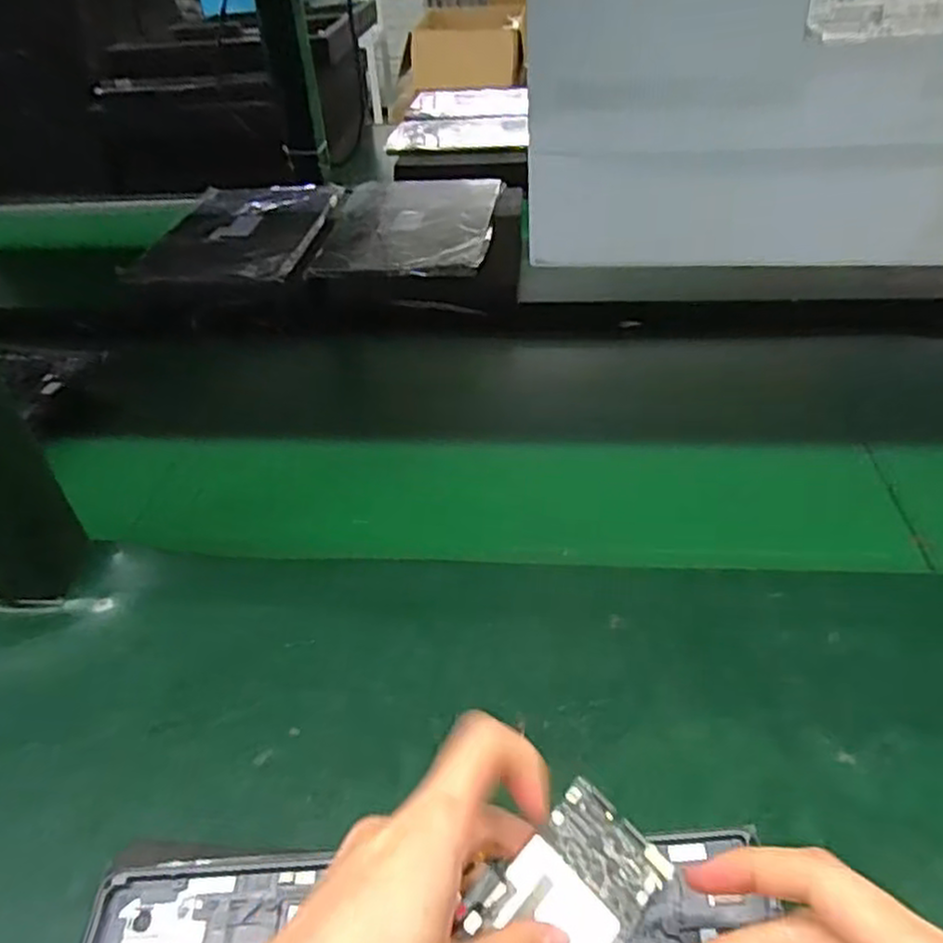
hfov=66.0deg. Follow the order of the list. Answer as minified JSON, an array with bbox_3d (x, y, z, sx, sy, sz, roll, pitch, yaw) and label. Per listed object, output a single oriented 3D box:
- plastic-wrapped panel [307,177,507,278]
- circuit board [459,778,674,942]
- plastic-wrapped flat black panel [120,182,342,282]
[{"bbox_3d":[-0.063,-0.274,0.803,0.179,0.027,0.237,0,40,6],"label":"plastic-wrapped panel"},{"bbox_3d":[0.017,0.160,0.235,0.050,0.004,0.124,41,52,12],"label":"circuit board"},{"bbox_3d":[-0.252,-0.273,0.812,0.175,0.019,0.314,-2,40,3],"label":"plastic-wrapped flat black panel"}]

